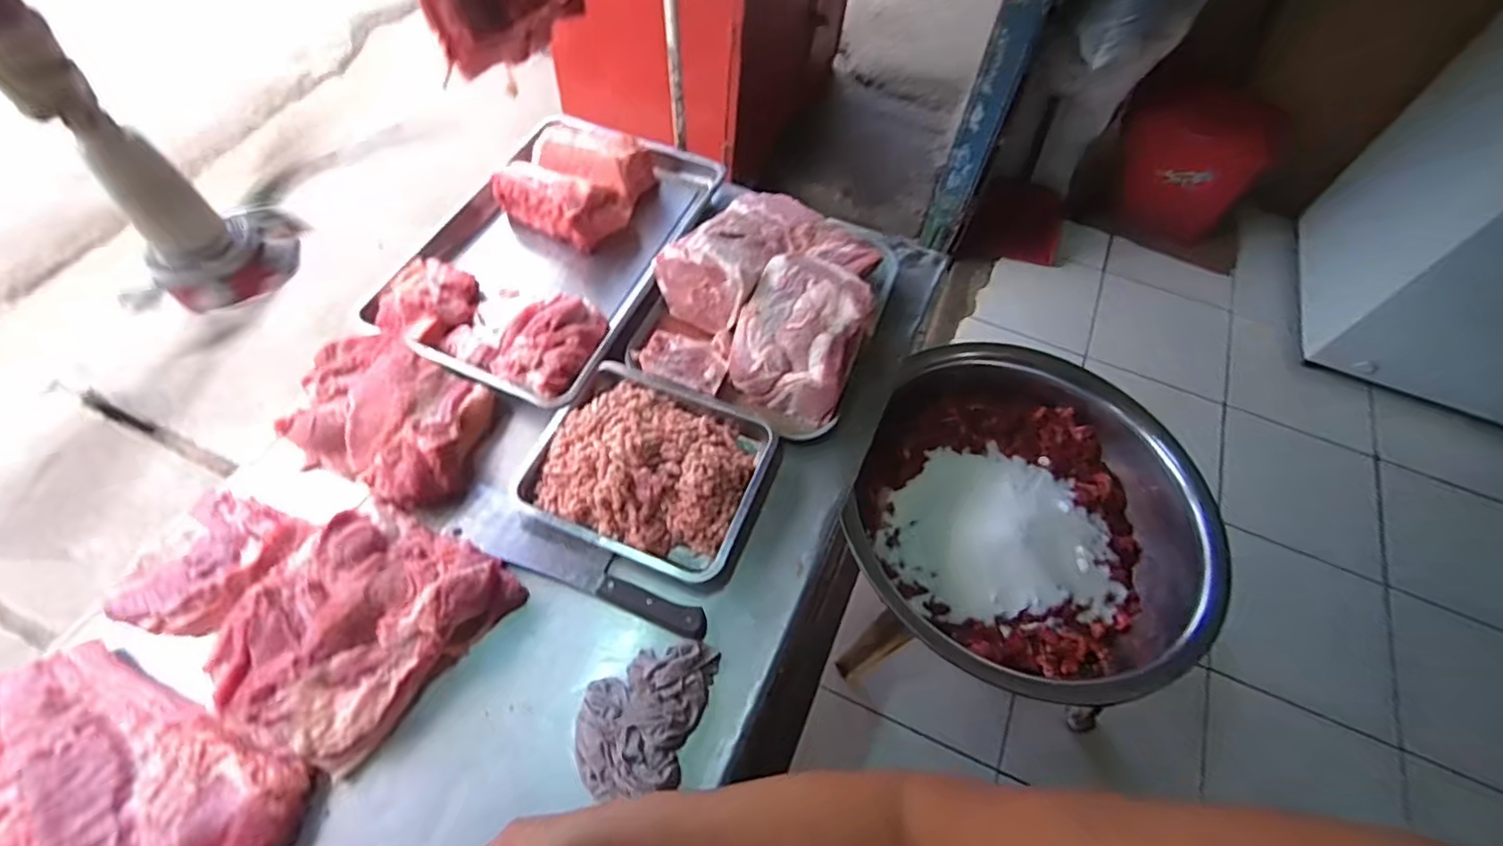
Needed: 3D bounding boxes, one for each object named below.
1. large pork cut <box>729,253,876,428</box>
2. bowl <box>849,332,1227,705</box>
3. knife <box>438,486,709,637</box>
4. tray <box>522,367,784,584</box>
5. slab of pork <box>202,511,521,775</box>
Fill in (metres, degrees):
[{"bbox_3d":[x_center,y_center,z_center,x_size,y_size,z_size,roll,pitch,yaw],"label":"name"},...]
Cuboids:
[{"bbox_3d":[0.069,-0.128,0.925,0.181,0.131,0.189,22,60,10],"label":"large pork cut"},{"bbox_3d":[0.454,0.167,1.044,0.562,0.177,0.565,2,59,-2],"label":"bowl"},{"bbox_3d":[-0.230,0.180,0.811,0.371,0.020,0.076,25,60,12],"label":"knife"},{"bbox_3d":[-0.139,0.047,0.862,0.311,0.062,0.259,19,59,8],"label":"tray"},{"bbox_3d":[-0.458,0.233,0.741,0.229,0.071,0.293,34,63,16],"label":"slab of pork"}]

